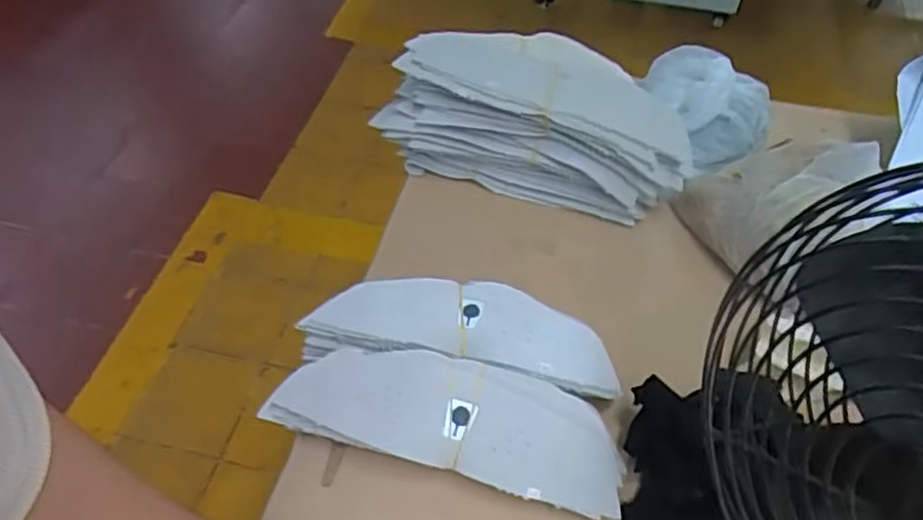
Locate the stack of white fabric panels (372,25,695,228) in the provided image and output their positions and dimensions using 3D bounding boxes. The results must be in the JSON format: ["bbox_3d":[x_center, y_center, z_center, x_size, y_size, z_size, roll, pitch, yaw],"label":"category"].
[{"bbox_3d":[0.061,-0.128,0.577,0.247,0.118,0.130,15,51,11],"label":"stack of white fabric panels"}]

